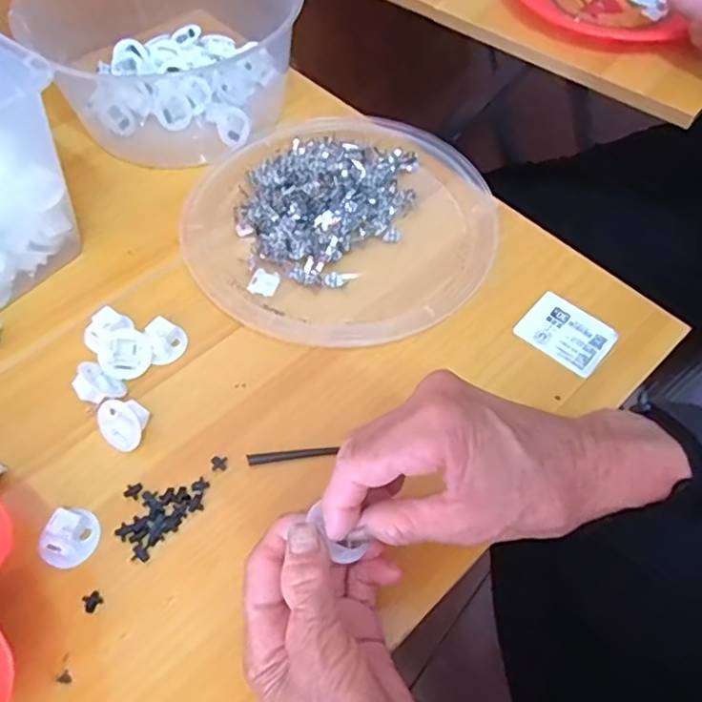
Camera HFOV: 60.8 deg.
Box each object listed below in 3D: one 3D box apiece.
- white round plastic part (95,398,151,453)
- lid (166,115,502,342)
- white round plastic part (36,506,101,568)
[{"bbox_3d":[-0.140,0.044,0.367,0.031,0.011,0.030,31,108,6],"label":"white round plastic part"},{"bbox_3d":[-0.007,-0.108,0.477,0.240,0.028,0.226,1,57,-1],"label":"lid"},{"bbox_3d":[-0.156,0.103,0.332,0.028,0.011,0.032,24,60,13],"label":"white round plastic part"}]

